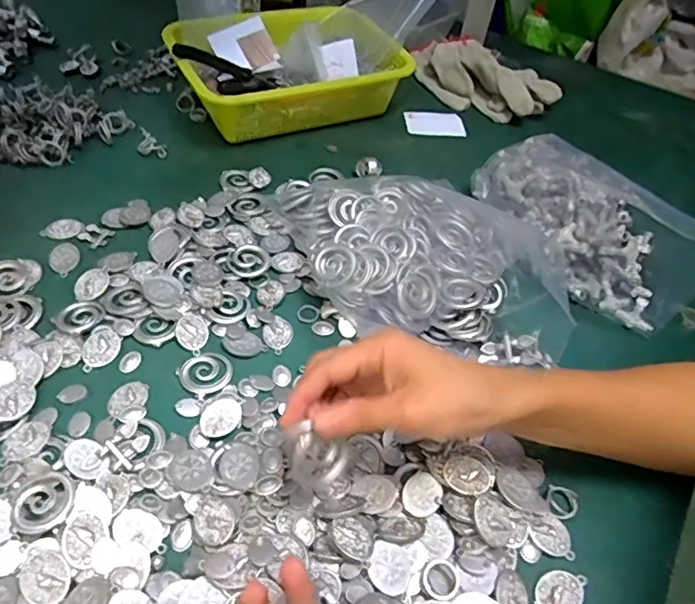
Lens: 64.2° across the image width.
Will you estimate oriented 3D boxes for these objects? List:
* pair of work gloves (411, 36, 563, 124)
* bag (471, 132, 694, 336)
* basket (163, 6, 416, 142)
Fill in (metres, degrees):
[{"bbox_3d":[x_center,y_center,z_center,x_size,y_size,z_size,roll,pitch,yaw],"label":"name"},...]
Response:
[{"bbox_3d":[0.177,-0.321,0.774,0.120,0.045,0.221,-19,54,-24],"label":"pair of work gloves"},{"bbox_3d":[0.235,-0.089,0.554,0.151,0.067,0.250,-19,53,-22],"label":"bag"},{"bbox_3d":[-0.070,-0.284,0.679,0.261,0.082,0.178,-19,55,-24],"label":"basket"}]

